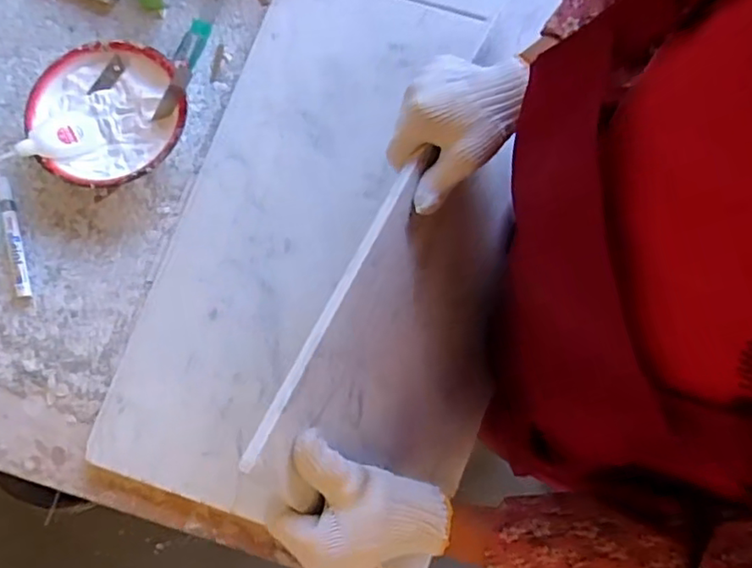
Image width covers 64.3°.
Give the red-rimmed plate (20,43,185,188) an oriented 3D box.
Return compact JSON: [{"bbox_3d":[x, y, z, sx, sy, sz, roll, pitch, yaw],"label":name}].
[{"bbox_3d":[-0.295,-0.187,0.675,0.160,0.051,0.168,0,78,1],"label":"red-rimmed plate"}]

